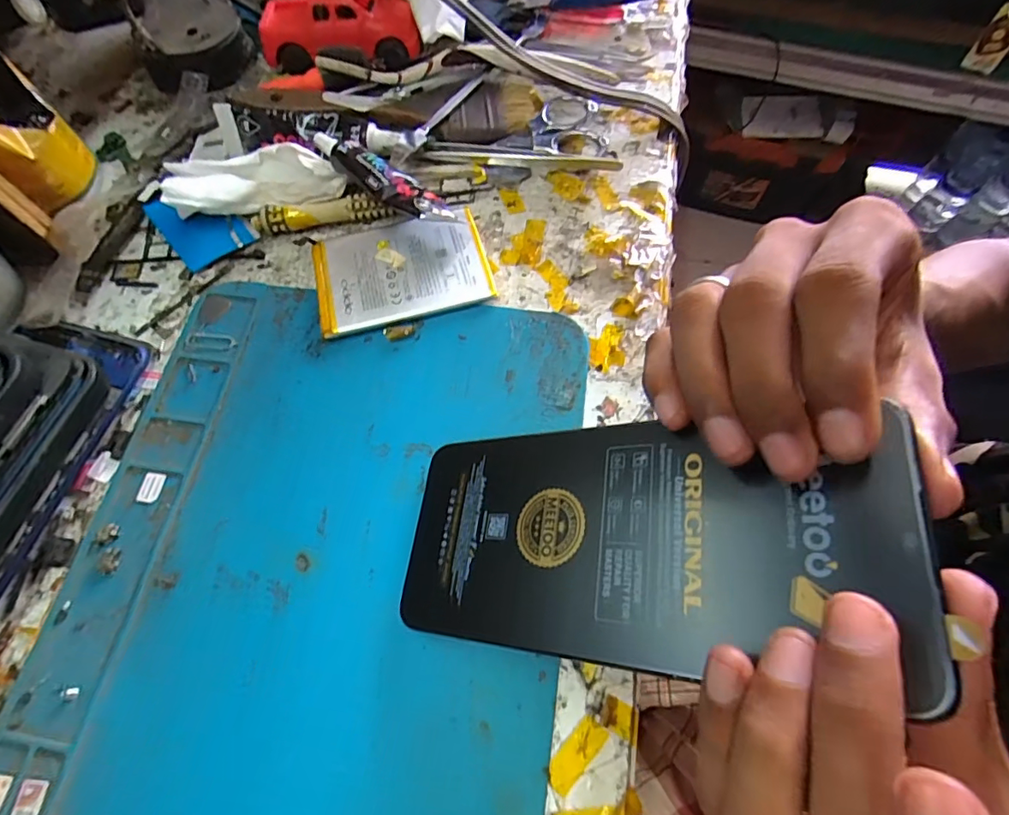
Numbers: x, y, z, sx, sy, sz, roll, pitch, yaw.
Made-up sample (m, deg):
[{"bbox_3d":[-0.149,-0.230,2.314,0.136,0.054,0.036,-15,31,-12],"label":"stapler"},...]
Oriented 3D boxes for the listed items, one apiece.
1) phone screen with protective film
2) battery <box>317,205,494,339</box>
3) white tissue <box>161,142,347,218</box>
[{"bbox_3d":[0.030,0.036,0.159,0.156,0.004,0.075,-9,60,35],"label":"phone screen with protective film"},{"bbox_3d":[-0.053,-0.072,0.262,0.085,0.006,0.065,-15,67,-5],"label":"battery"},{"bbox_3d":[-0.134,-0.122,0.278,0.086,0.023,0.037,-12,66,-3],"label":"white tissue"}]

